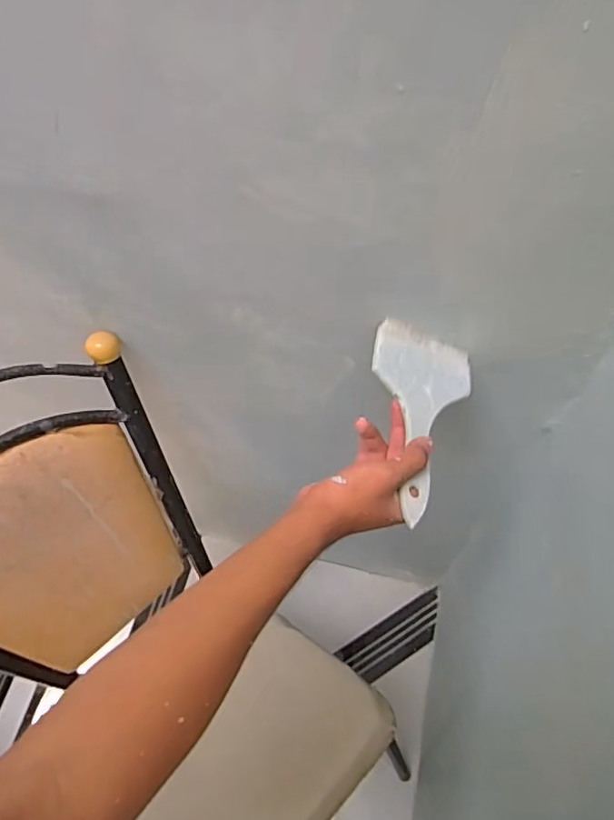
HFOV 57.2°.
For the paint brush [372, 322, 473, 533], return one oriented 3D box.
[{"bbox_3d":[0.098,0.010,0.510,0.097,0.014,0.180,19,64,-13],"label":"paint brush"}]

